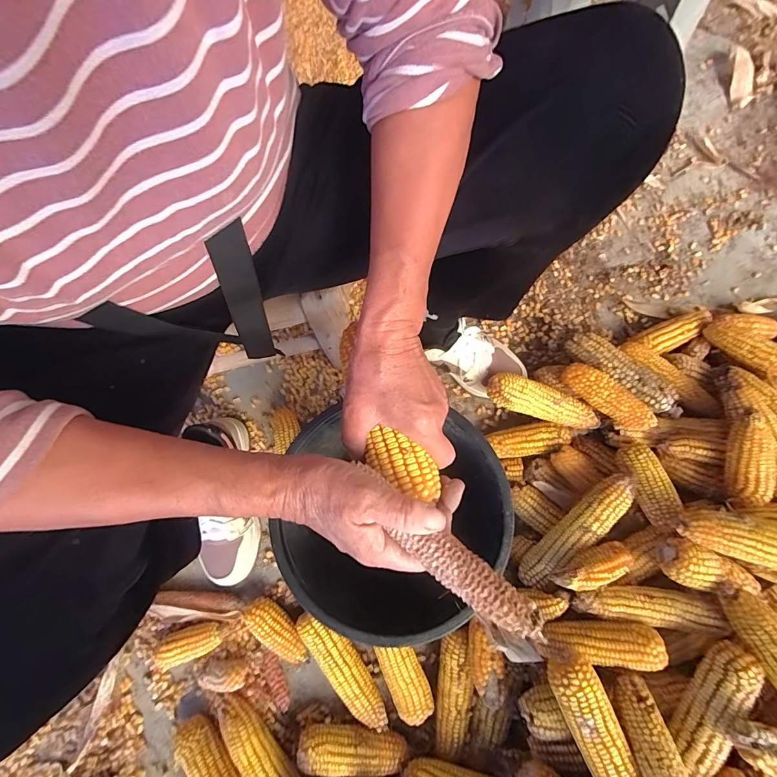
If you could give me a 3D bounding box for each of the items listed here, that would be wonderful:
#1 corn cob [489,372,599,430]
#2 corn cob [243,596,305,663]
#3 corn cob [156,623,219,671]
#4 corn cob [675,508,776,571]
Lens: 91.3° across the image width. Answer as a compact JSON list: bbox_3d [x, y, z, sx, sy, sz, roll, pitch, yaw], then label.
[{"bbox_3d":[0.224,0.019,0.547,0.162,0.036,0.044,14,77,5],"label":"corn cob"},{"bbox_3d":[-0.159,0.345,0.546,0.101,0.043,0.044,35,79,10],"label":"corn cob"},{"bbox_3d":[-0.289,0.365,0.540,0.090,0.039,0.045,-25,76,-4],"label":"corn cob"},{"bbox_3d":[0.424,0.176,0.436,0.168,0.059,0.051,17,77,6],"label":"corn cob"}]

